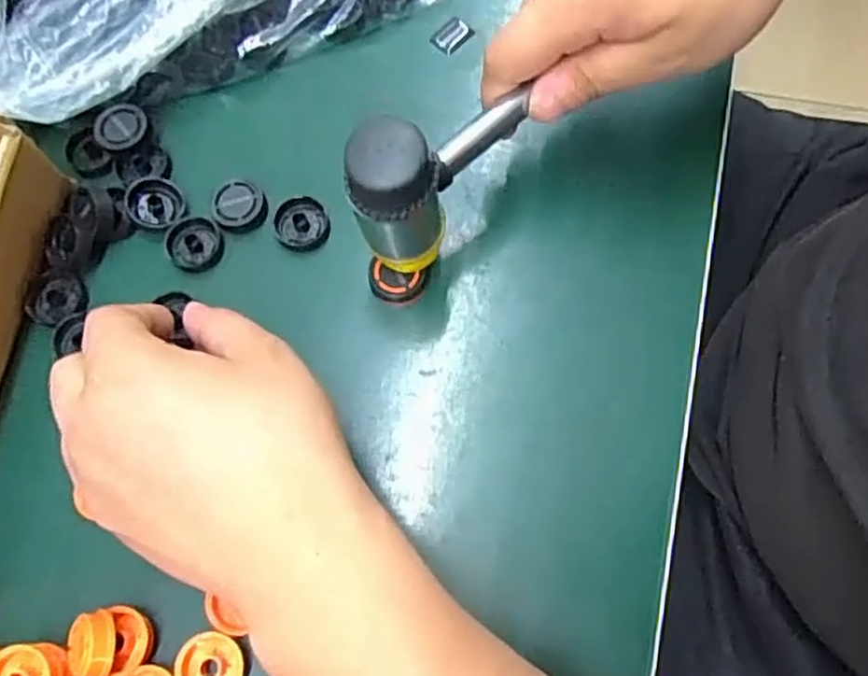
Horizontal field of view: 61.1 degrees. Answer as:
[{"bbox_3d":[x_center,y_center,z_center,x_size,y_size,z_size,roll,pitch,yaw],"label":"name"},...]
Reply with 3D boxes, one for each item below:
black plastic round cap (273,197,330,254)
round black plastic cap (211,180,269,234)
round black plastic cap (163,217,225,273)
[{"bbox_3d":[-0.062,-0.053,0.345,0.025,0.007,0.025,0,92,-12],"label":"black plastic round cap"},{"bbox_3d":[-0.092,-0.062,0.346,0.024,0.011,0.022,-1,72,4],"label":"round black plastic cap"},{"bbox_3d":[-0.112,-0.044,0.342,0.026,0.008,0.024,-1,72,4],"label":"round black plastic cap"}]

